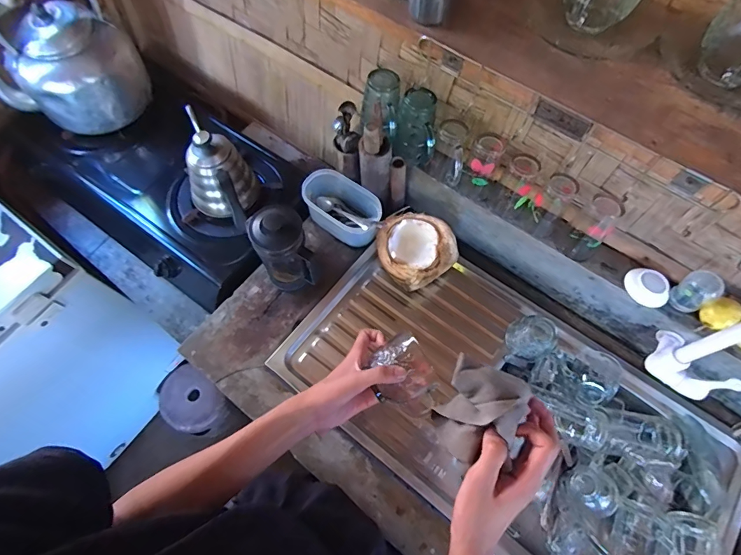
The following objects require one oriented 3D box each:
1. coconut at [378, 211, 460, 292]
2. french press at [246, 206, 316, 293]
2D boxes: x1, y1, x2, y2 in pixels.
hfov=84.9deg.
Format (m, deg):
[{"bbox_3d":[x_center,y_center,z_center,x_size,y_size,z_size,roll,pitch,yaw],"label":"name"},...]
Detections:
[{"bbox_3d":[0.084,-0.057,0.775,0.132,0.109,0.148,-28,69,-11],"label":"coconut"},{"bbox_3d":[-0.159,-0.052,0.734,0.083,0.179,0.094,-26,69,-10],"label":"french press"}]

